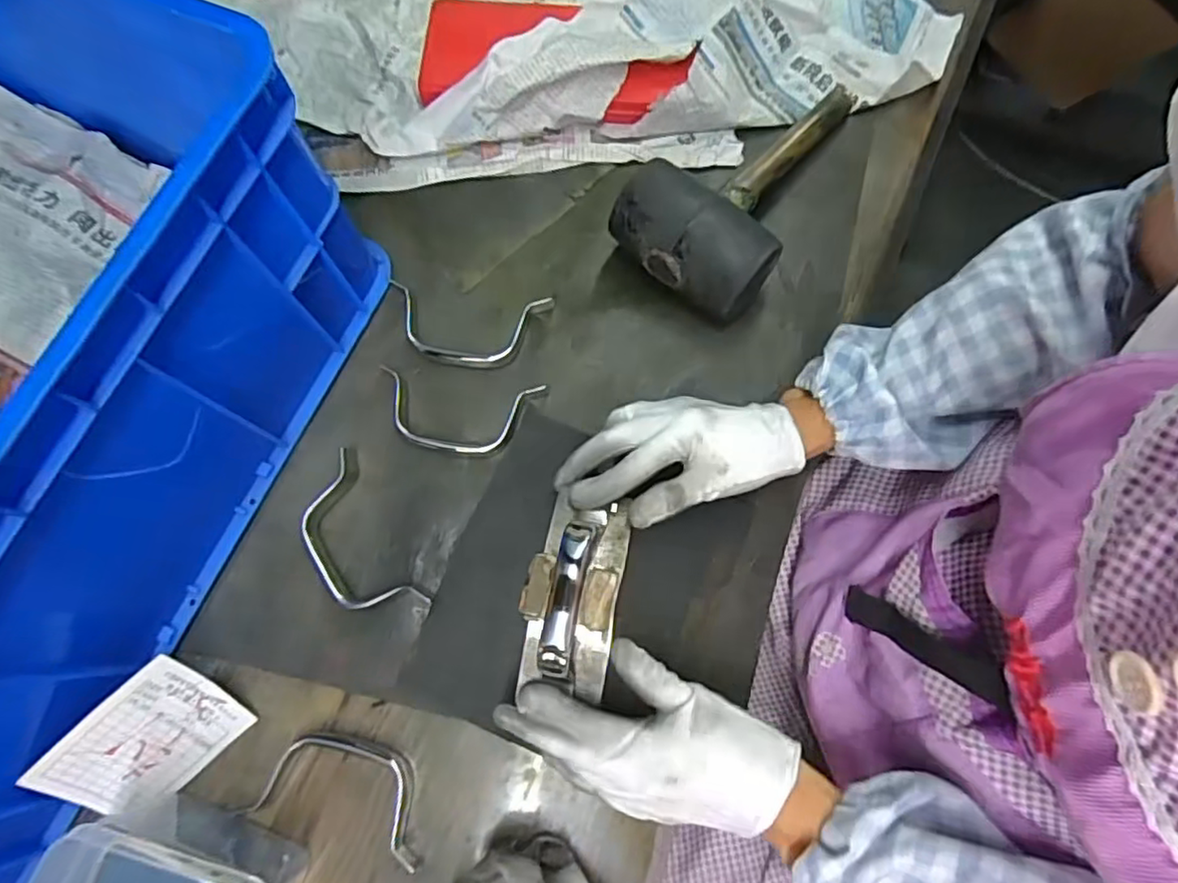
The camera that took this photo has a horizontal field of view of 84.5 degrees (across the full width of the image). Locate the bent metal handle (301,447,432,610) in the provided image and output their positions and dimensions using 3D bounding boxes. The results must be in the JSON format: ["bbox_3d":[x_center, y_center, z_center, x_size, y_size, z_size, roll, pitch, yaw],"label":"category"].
[{"bbox_3d":[-0.162,0.070,0.444,0.053,0.020,0.121,-33,76,-8],"label":"bent metal handle"}]

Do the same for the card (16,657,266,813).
[{"bbox_3d":[-0.274,0.187,0.401,0.095,0.007,0.076,-43,122,-14],"label":"card"}]

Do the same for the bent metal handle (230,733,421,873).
[{"bbox_3d":[-0.154,0.217,0.402,0.115,0.018,0.057,14,75,5],"label":"bent metal handle"}]

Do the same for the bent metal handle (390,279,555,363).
[{"bbox_3d":[-0.092,-0.088,0.492,0.121,0.024,0.060,6,74,2],"label":"bent metal handle"}]

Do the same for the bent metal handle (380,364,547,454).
[{"bbox_3d":[-0.095,-0.019,0.470,0.119,0.025,0.055,7,74,3],"label":"bent metal handle"}]

